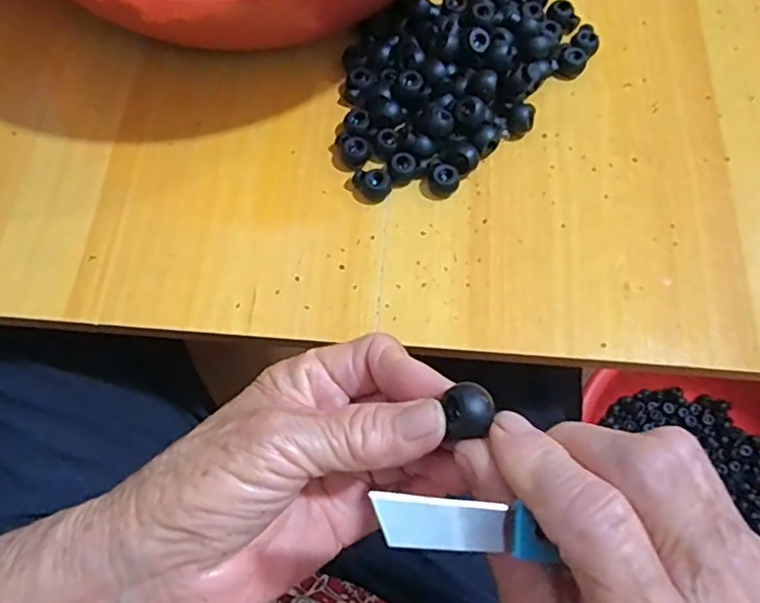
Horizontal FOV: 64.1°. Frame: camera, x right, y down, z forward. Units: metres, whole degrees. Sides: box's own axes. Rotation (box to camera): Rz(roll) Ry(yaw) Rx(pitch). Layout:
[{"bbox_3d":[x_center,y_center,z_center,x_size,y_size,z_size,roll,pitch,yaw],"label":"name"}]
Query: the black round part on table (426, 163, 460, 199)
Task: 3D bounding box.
[{"bbox_3d":[0.037,-0.070,0.351,0.017,0.012,0.016,1,68,-2],"label":"black round part on table"}]

